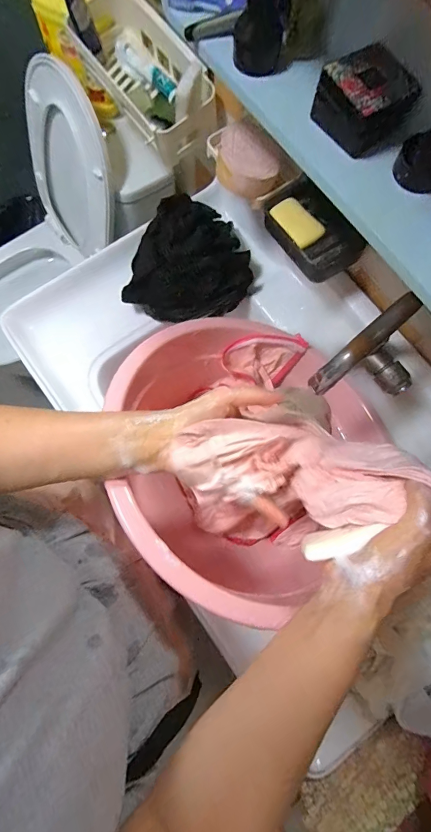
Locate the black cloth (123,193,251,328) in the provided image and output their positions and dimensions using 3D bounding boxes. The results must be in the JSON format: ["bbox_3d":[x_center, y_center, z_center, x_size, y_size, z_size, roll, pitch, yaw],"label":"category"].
[{"bbox_3d":[-0.034,-0.247,0.610,0.185,0.083,0.179,17,77,2],"label":"black cloth"}]

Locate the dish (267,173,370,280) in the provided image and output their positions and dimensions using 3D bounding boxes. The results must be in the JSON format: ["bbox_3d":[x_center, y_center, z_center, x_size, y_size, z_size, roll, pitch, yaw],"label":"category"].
[{"bbox_3d":[0.138,-0.260,0.529,0.088,0.033,0.147,-29,80,-8],"label":"dish"}]

